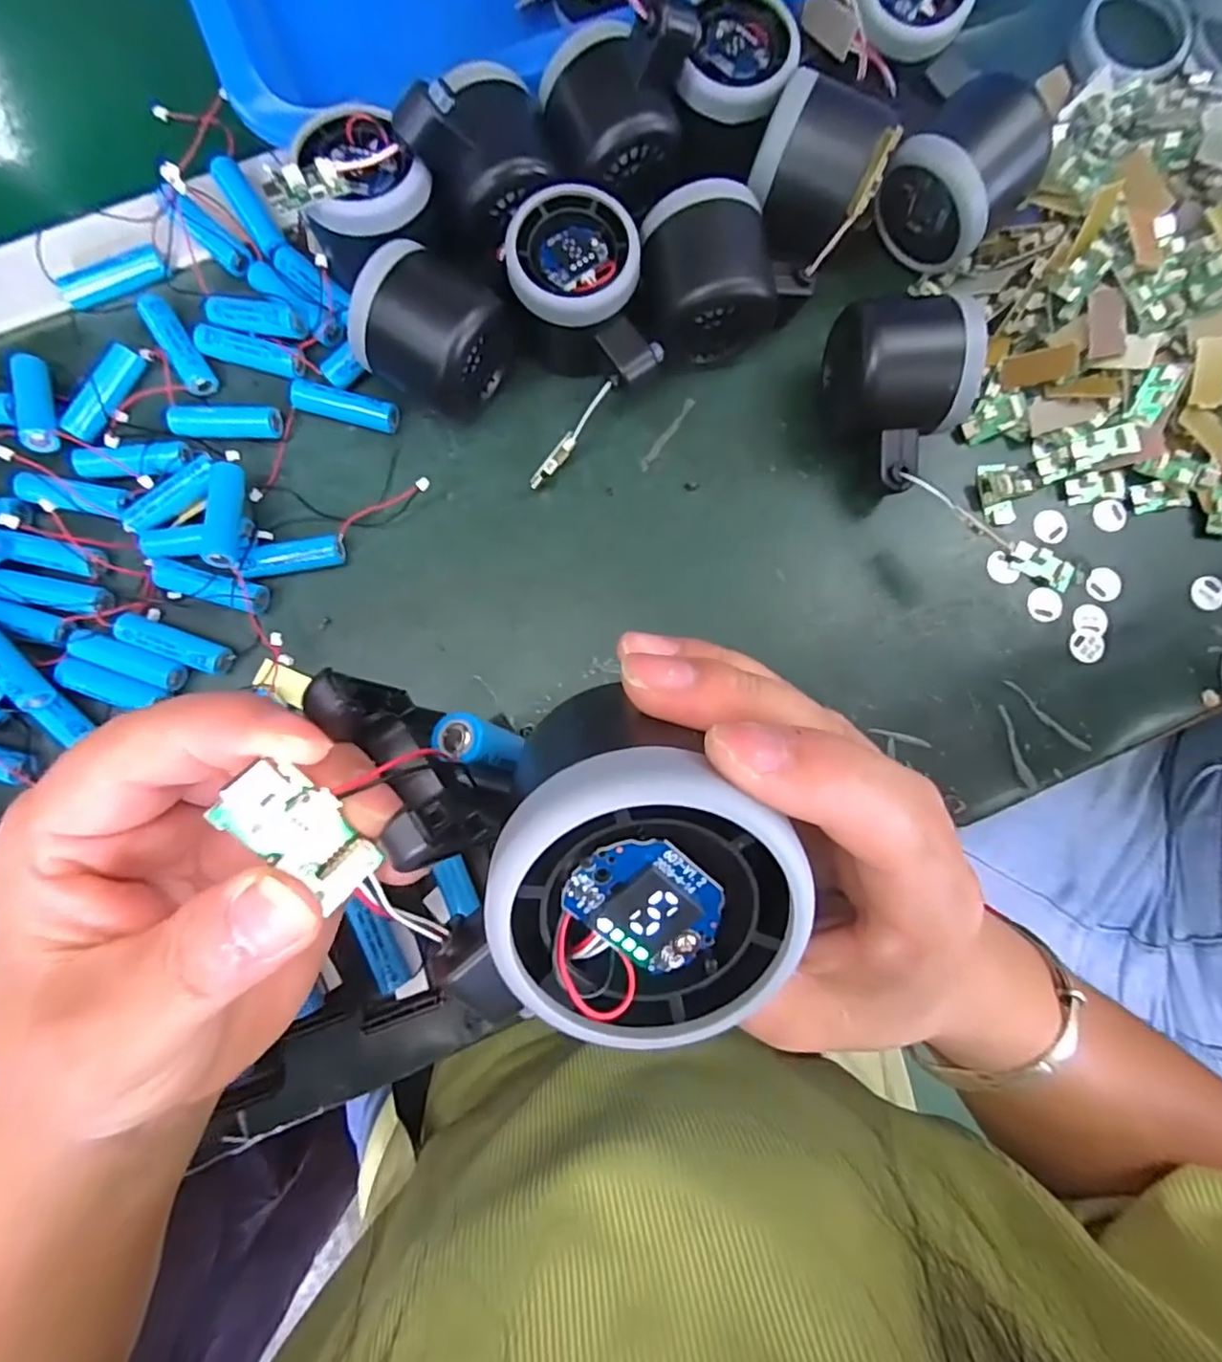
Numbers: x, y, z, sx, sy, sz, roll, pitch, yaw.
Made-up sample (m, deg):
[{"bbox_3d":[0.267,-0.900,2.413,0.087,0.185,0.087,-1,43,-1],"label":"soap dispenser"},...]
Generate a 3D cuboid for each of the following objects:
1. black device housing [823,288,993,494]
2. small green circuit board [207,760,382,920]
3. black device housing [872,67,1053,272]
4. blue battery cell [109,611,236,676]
[{"bbox_3d":[0.133,-0.131,0.289,0.056,0.052,0.078,-15,86,-3],"label":"black device housing"},{"bbox_3d":[-0.055,0.028,0.112,0.013,0.004,0.029,-37,116,-3],"label":"small green circuit board"},{"bbox_3d":[0.166,-0.239,0.298,0.056,0.052,0.058,41,86,2],"label":"black device housing"},{"bbox_3d":[-0.205,-0.017,0.293,0.053,0.015,0.013,20,85,0],"label":"blue battery cell"}]

